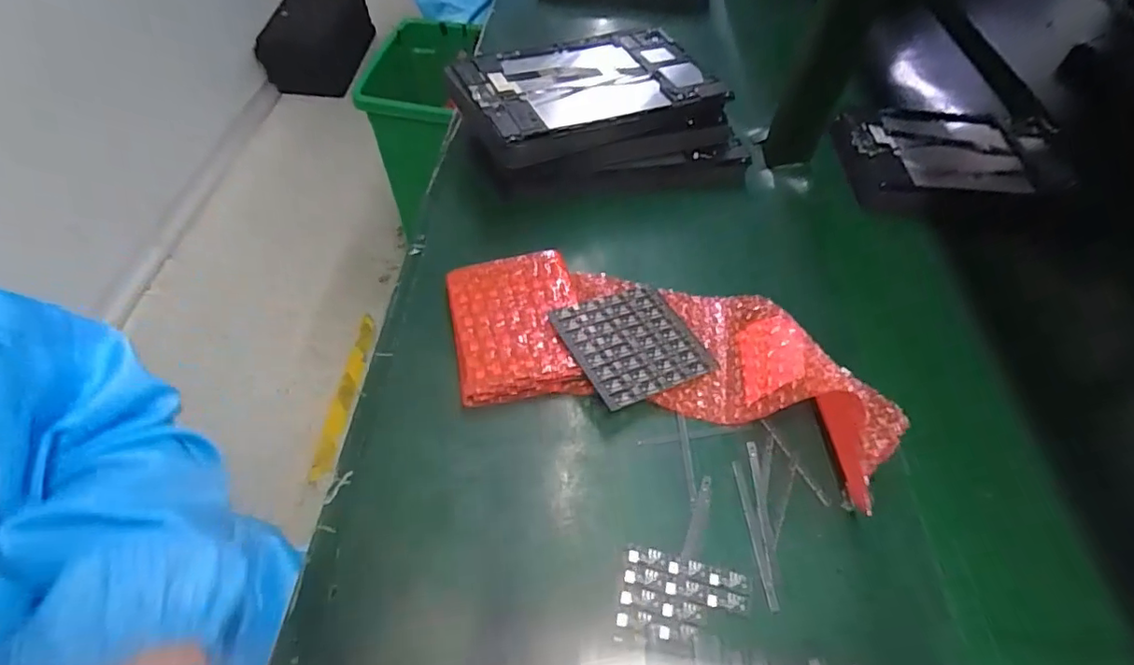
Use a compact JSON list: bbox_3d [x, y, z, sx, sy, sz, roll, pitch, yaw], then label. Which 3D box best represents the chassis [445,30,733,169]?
[{"bbox_3d":[0.020,-0.231,0.558,0.238,0.062,0.148,-17,57,-17],"label":"chassis"}]

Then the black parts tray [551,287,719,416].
[{"bbox_3d":[0.053,0.007,0.428,0.107,0.004,0.093,-16,58,-29],"label":"black parts tray"}]

